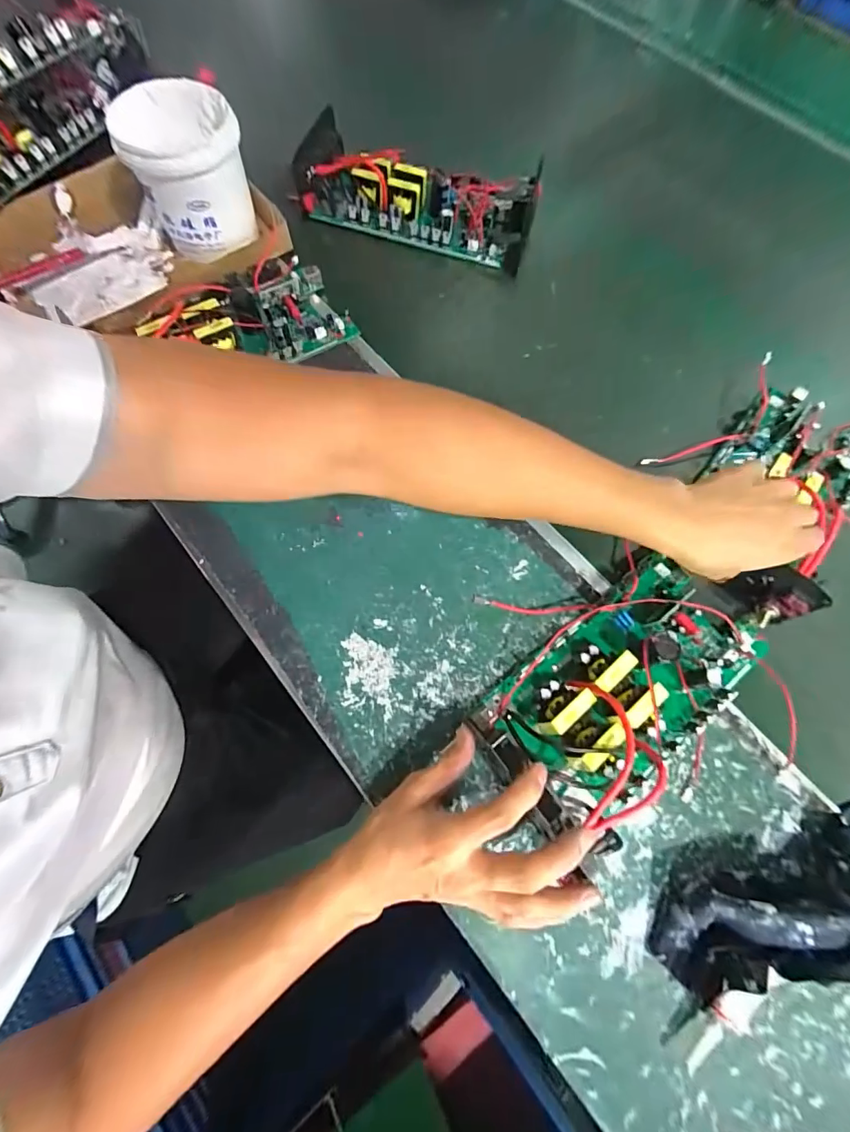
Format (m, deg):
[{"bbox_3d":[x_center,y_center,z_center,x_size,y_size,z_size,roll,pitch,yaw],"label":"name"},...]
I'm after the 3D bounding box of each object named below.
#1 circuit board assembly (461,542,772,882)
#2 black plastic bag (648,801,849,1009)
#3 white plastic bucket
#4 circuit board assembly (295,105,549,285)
[{"bbox_3d":[0.169,0.096,0.365,0.260,0.063,0.145,-42,76,-14],"label":"circuit board assembly"},{"bbox_3d":[0.271,0.237,0.312,0.214,0.069,0.081,-16,72,-6],"label":"black plastic bag"},{"bbox_3d":[-0.264,-0.445,0.503,0.121,0.108,0.129,-20,72,-8],"label":"white plastic bucket"},{"bbox_3d":[-0.007,-0.479,0.569,0.295,0.078,0.106,16,71,5],"label":"circuit board assembly"}]

